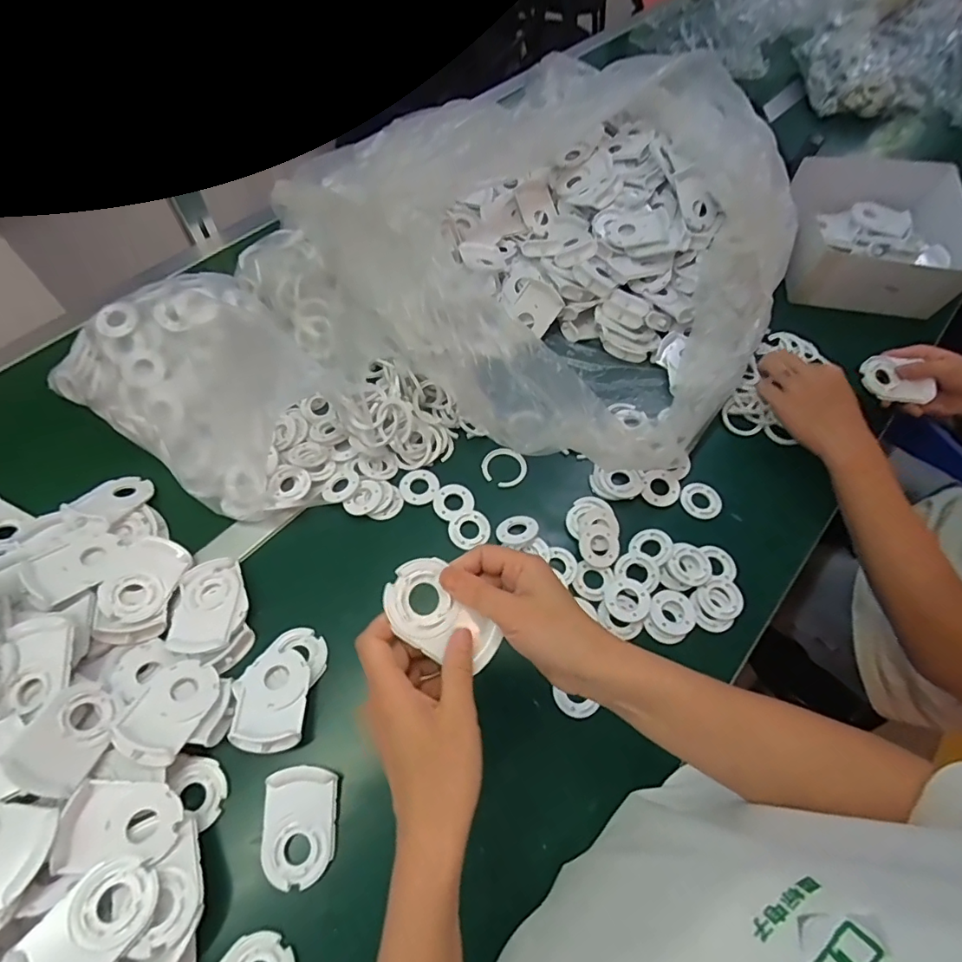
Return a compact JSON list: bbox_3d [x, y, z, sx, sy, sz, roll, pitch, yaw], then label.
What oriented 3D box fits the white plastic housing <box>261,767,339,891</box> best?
[{"bbox_3d":[-0.148,0.278,0.413,0.057,0.016,0.080,-2,60,-3],"label":"white plastic housing"}]

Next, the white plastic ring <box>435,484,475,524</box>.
[{"bbox_3d":[-0.031,0.022,0.571,0.044,0.005,0.041,1,60,-1],"label":"white plastic ring"}]

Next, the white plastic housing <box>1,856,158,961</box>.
[{"bbox_3d":[-0.269,0.307,0.351,0.059,0.013,0.082,34,45,8],"label":"white plastic housing"}]

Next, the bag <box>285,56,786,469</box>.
[{"bbox_3d":[0.158,-0.337,0.680,0.495,0.186,0.622,34,65,17],"label":"bag"}]

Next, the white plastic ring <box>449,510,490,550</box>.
[{"bbox_3d":[-0.012,0.053,0.560,0.044,0.005,0.038,-25,64,-15],"label":"white plastic ring"}]

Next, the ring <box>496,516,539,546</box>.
[{"bbox_3d":[0.038,0.053,0.552,0.043,0.005,0.041,-8,38,7],"label":"ring"}]

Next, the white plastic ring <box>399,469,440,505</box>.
[{"bbox_3d":[-0.069,0.006,0.583,0.044,0.004,0.045,1,60,-1],"label":"white plastic ring"}]

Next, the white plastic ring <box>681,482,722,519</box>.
[{"bbox_3d":[0.254,0.022,0.590,0.044,0.004,0.045,1,60,-1],"label":"white plastic ring"}]

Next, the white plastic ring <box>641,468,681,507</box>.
[{"bbox_3d":[0.205,0.007,0.585,0.044,0.005,0.043,1,76,-3],"label":"white plastic ring"}]

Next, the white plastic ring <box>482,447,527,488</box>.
[{"bbox_3d":[0.027,-0.017,0.599,0.047,0.012,0.050,-36,67,-20],"label":"white plastic ring"}]

